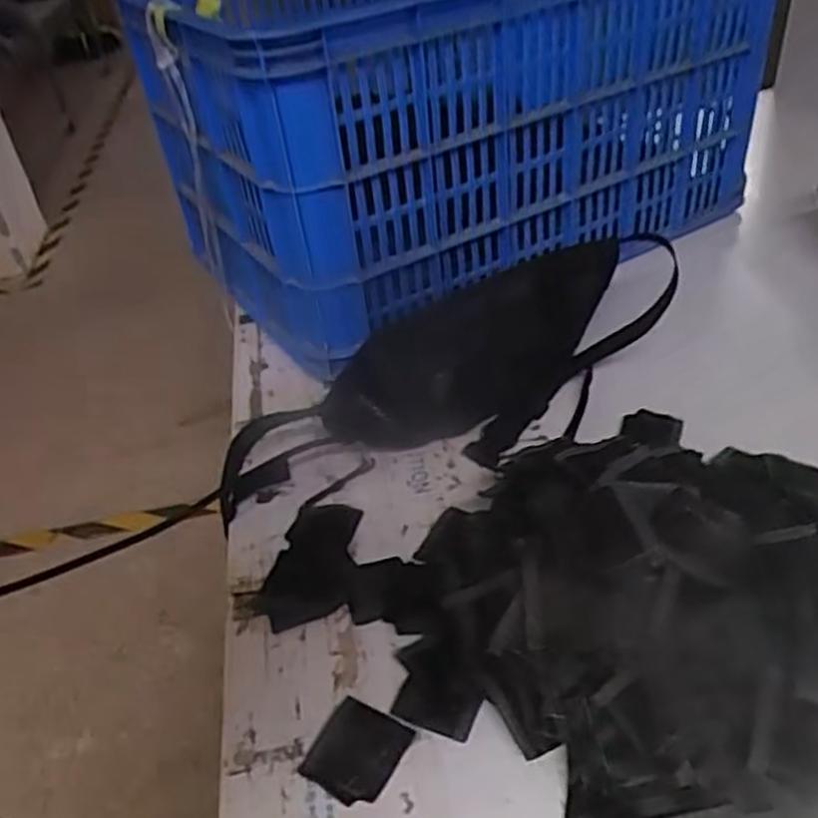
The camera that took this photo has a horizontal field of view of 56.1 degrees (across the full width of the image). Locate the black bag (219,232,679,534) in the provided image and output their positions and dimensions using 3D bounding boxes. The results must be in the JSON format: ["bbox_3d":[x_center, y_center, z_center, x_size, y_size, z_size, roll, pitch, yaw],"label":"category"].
[{"bbox_3d":[0.033,-0.021,0.614,0.393,0.120,0.070,-20,39,-15],"label":"black bag"}]

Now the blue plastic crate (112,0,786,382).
[{"bbox_3d":[0.049,-0.317,0.829,0.543,0.302,0.346,-27,41,-23],"label":"blue plastic crate"}]

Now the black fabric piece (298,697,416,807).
[{"bbox_3d":[-0.030,0.196,0.440,0.050,0.006,0.053,16,39,29],"label":"black fabric piece"}]

